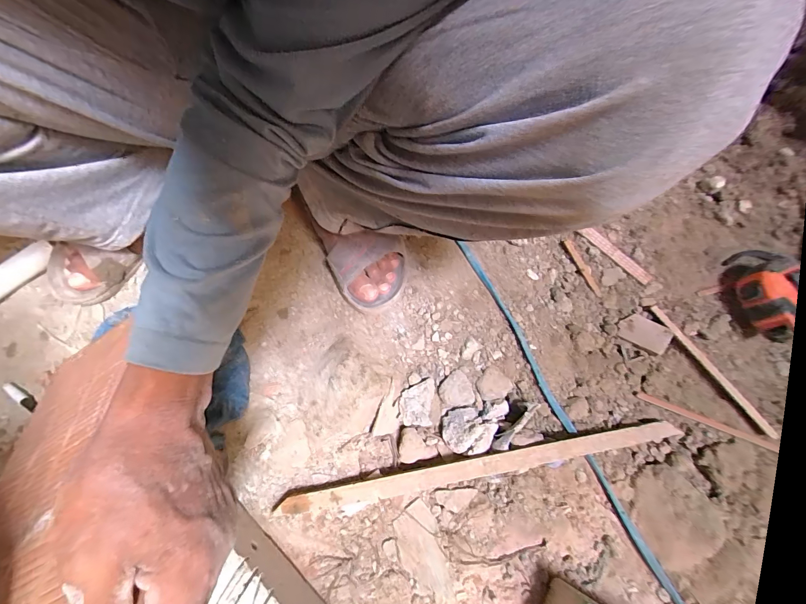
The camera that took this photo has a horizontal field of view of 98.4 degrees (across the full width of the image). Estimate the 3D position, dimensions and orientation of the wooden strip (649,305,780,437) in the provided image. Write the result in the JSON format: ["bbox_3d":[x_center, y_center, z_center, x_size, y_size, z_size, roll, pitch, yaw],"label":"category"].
[{"bbox_3d":[0.373,0.078,0.421,0.013,0.010,0.183,-30,73,-12],"label":"wooden strip"}]

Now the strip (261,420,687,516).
[{"bbox_3d":[0.091,0.185,0.391,0.444,0.023,0.024,-9,70,-5],"label":"strip"}]

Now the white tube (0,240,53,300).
[{"bbox_3d":[-0.519,-0.034,0.462,0.030,0.027,0.113,40,73,12],"label":"white tube"}]

